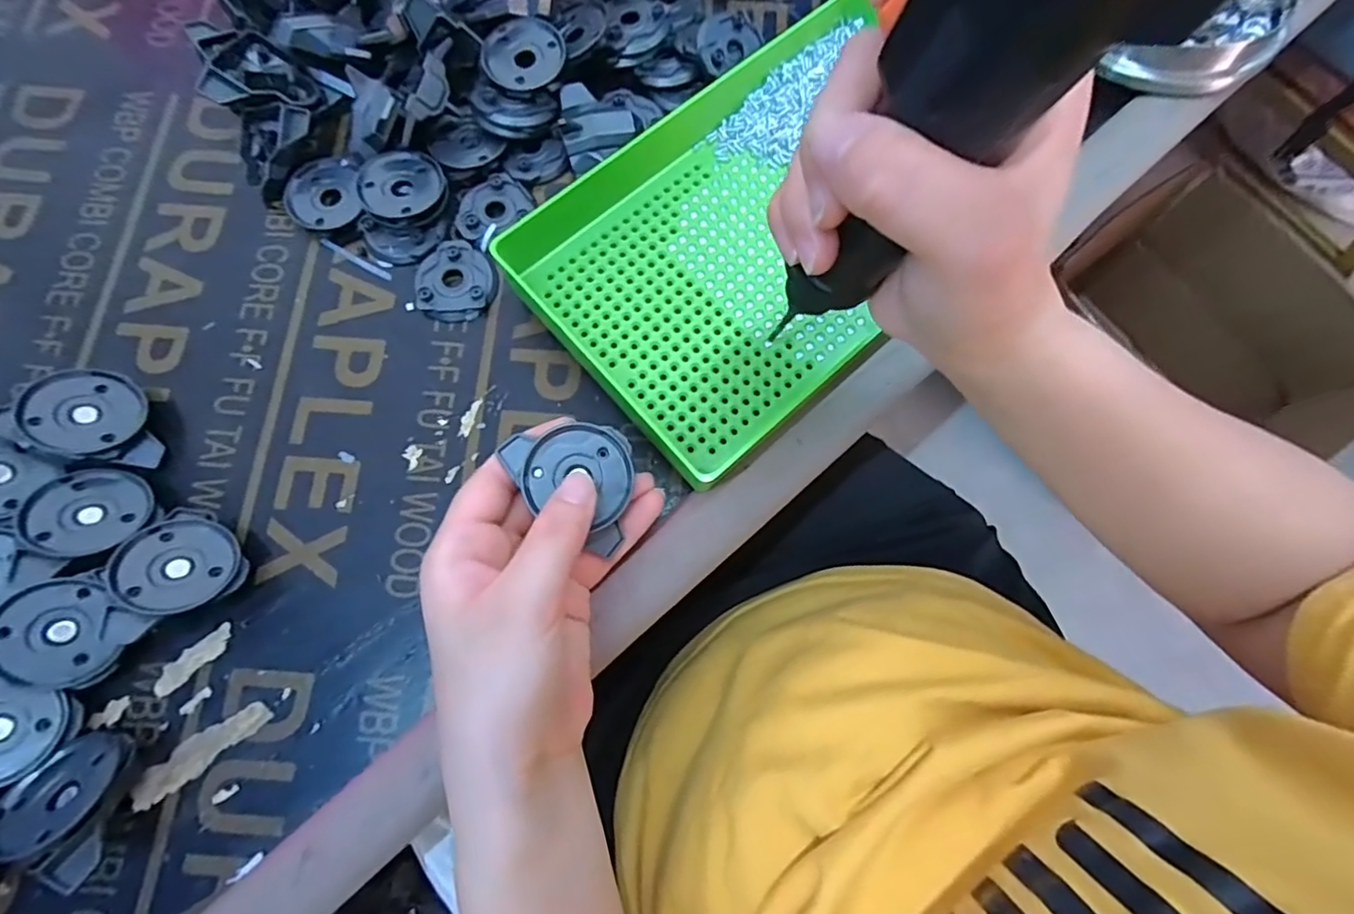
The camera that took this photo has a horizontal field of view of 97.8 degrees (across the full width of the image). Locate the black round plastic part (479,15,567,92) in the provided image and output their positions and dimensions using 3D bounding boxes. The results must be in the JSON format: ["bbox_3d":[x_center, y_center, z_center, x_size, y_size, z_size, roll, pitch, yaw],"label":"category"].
[{"bbox_3d":[-0.081,-0.212,0.311,0.043,0.011,0.039,-26,77,-7],"label":"black round plastic part"}]

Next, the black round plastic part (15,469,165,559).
[{"bbox_3d":[-0.253,0.024,0.256,0.042,0.011,0.040,-3,58,-30],"label":"black round plastic part"}]

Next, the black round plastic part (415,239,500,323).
[{"bbox_3d":[-0.112,-0.090,0.301,0.041,0.005,0.042,0,75,0],"label":"black round plastic part"}]

